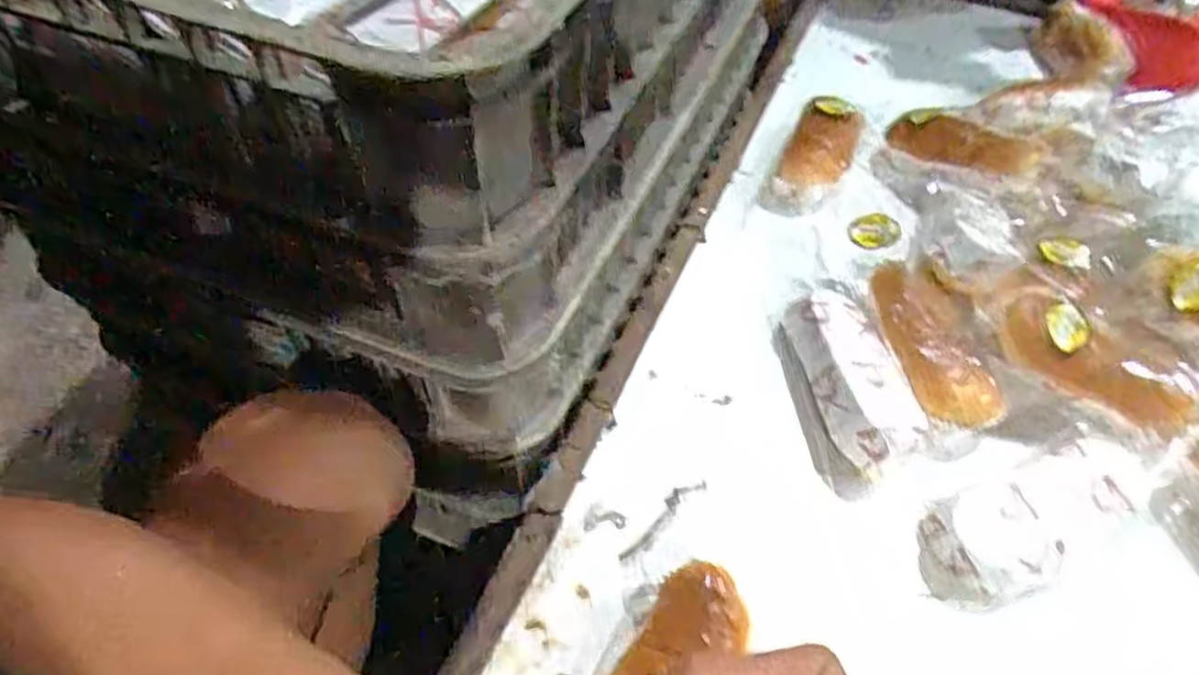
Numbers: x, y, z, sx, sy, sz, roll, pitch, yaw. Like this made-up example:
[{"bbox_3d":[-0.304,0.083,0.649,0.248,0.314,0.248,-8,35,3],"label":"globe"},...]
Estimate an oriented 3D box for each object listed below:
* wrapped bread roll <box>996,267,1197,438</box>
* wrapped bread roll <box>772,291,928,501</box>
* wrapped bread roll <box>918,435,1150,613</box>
[{"bbox_3d":[0.345,0.017,0.499,0.153,0.034,0.060,38,58,5],"label":"wrapped bread roll"},{"bbox_3d":[0.180,0.032,0.513,0.070,0.049,0.151,-4,52,-5],"label":"wrapped bread roll"},{"bbox_3d":[0.280,0.114,0.453,0.158,0.040,0.069,-17,54,-15],"label":"wrapped bread roll"}]

